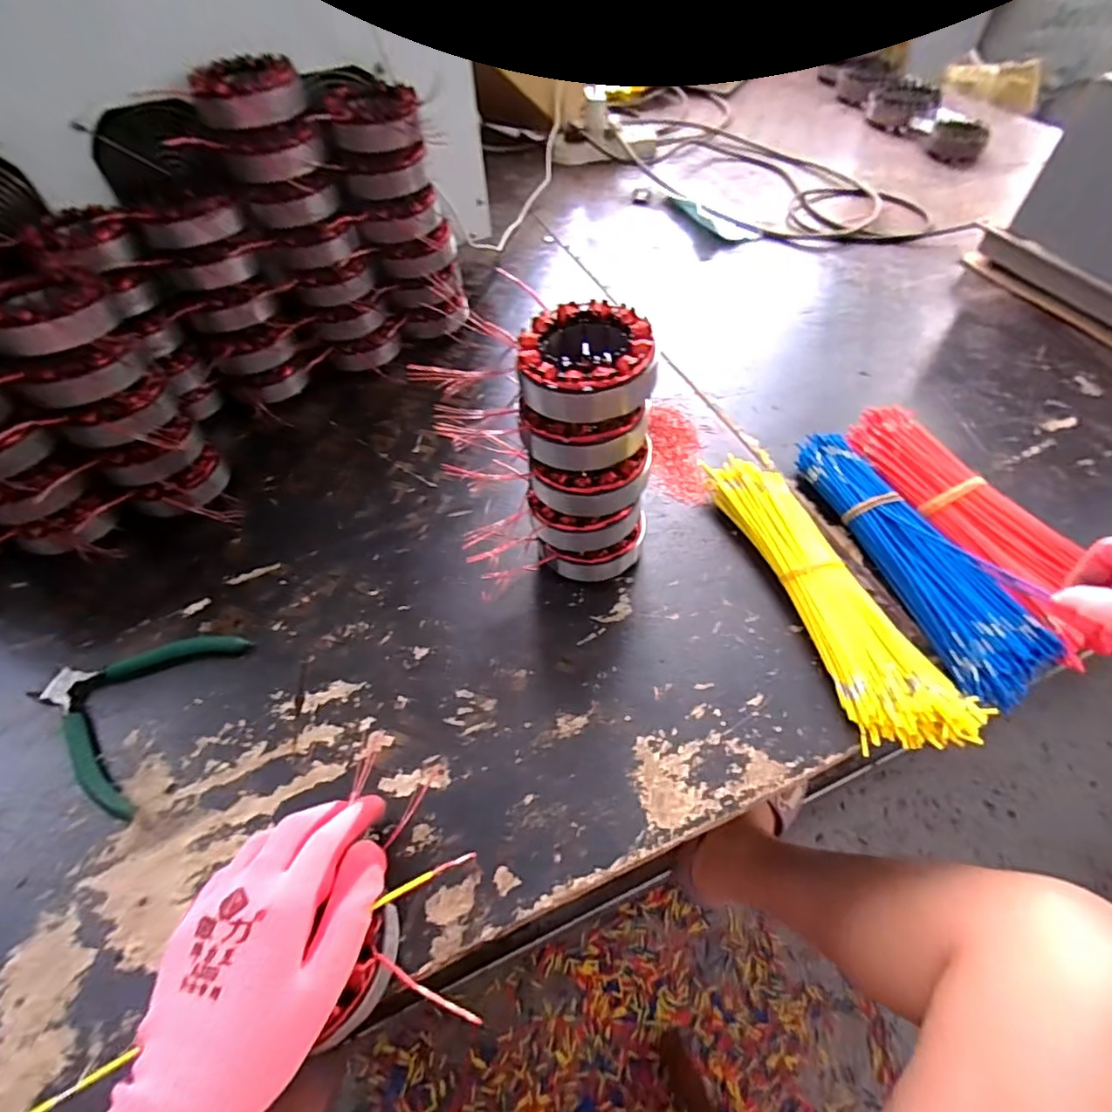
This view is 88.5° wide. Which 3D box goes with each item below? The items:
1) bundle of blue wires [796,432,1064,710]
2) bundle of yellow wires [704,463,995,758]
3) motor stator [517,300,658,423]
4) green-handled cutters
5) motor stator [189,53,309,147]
[{"bbox_3d":[0.289,-0.008,0.459,0.076,0.027,0.251,-16,55,-9],"label":"bundle of blue wires"},{"bbox_3d":[0.208,0.021,0.442,0.074,0.033,0.261,-16,55,-9],"label":"bundle of yellow wires"},{"bbox_3d":[0.019,-0.123,0.358,0.086,0.035,0.083,5,54,6],"label":"motor stator"},{"bbox_3d":[-0.317,0.104,0.419,0.120,0.013,0.134,14,56,12],"label":"green-handled cutters"},{"bbox_3d":[-0.262,-0.392,0.488,0.086,0.039,0.082,-23,56,-14],"label":"motor stator"}]

